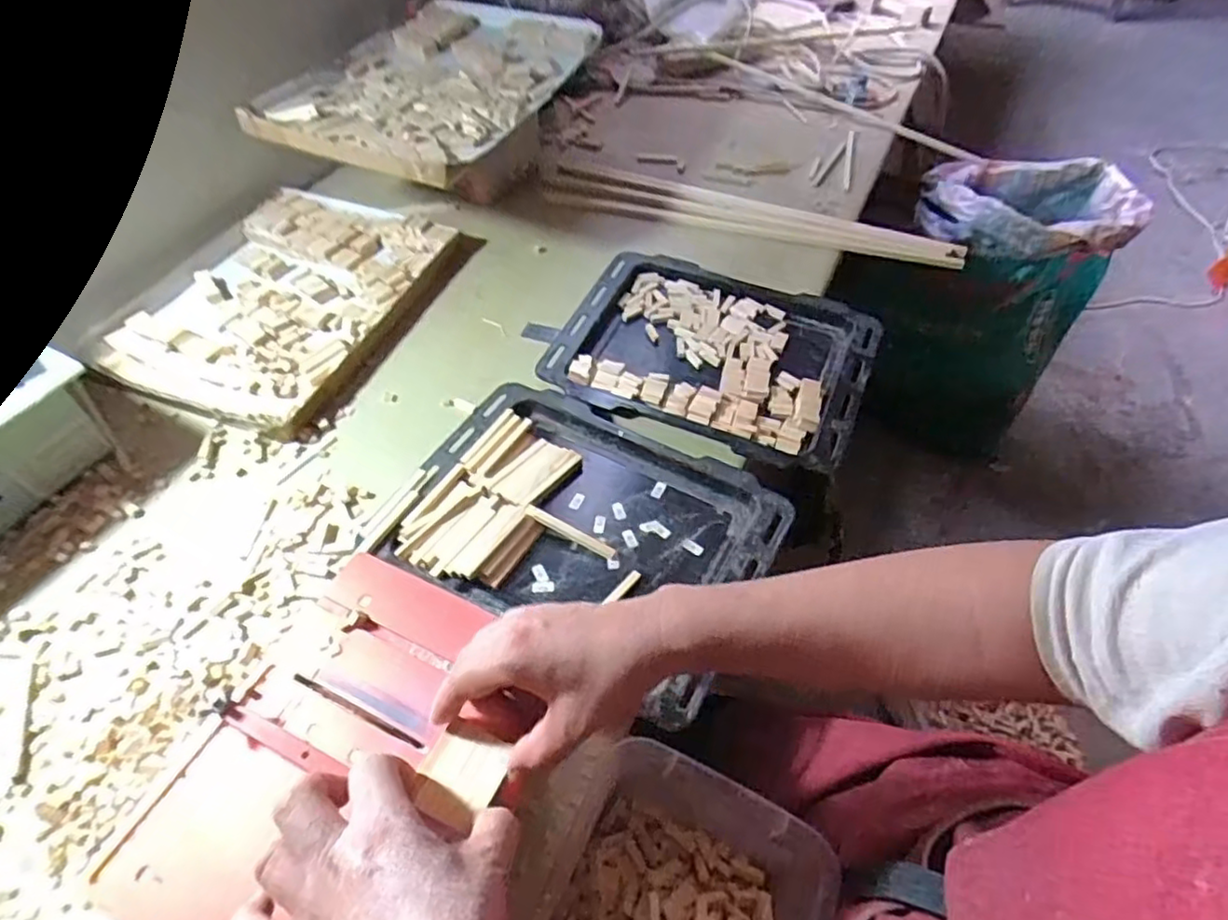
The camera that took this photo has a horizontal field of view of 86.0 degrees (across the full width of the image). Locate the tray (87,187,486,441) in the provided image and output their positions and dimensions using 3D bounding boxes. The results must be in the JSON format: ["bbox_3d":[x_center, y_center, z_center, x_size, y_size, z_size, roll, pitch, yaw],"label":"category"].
[{"bbox_3d":[-0.421,-0.218,0.866,0.322,0.029,0.413,18,54,14],"label":"tray"}]

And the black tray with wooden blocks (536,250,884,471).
[{"bbox_3d":[0.115,-0.129,0.791,0.361,0.038,0.261,20,55,15],"label":"black tray with wooden blocks"}]

